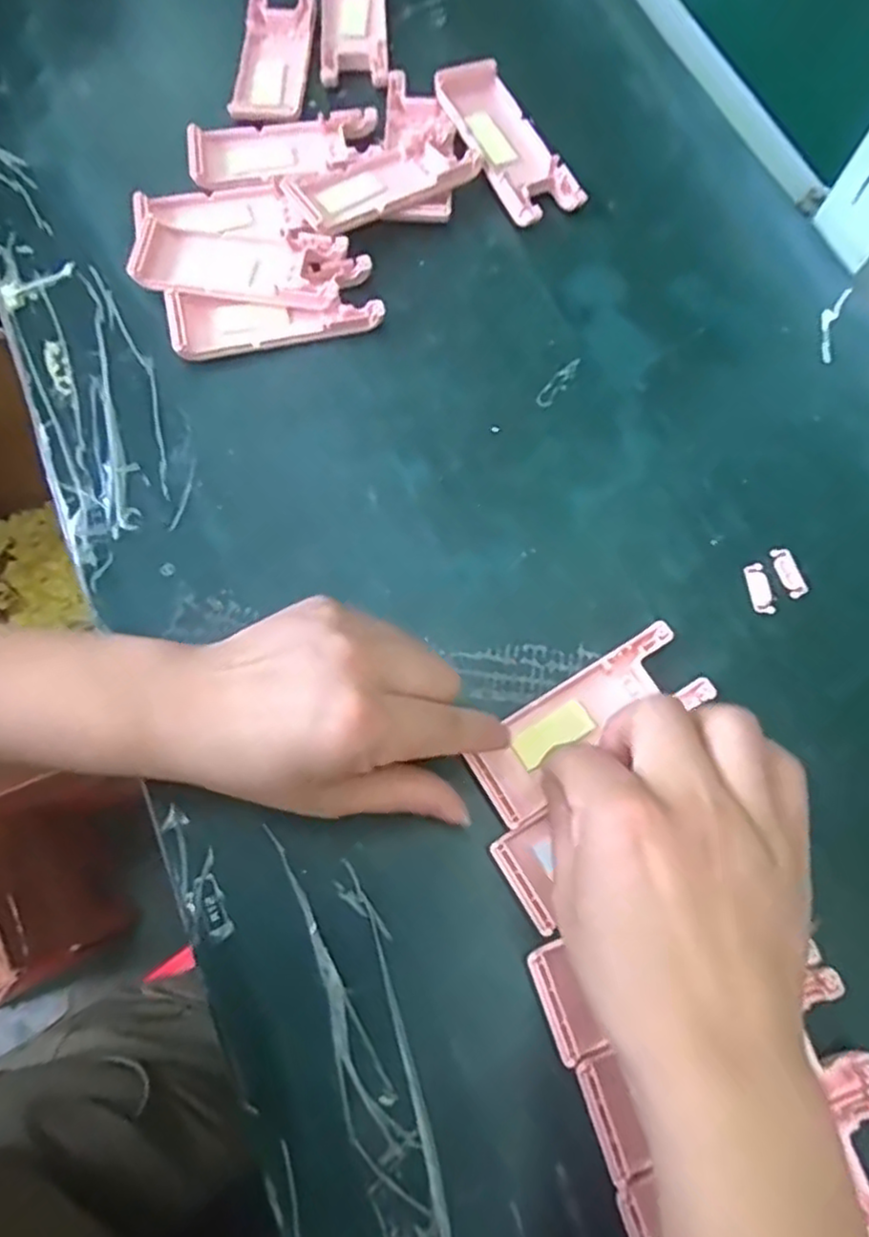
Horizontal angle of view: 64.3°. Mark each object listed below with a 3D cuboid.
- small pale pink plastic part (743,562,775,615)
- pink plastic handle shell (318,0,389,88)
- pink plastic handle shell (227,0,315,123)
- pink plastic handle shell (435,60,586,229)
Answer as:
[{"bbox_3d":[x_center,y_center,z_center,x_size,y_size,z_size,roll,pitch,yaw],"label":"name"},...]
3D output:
[{"bbox_3d":[0.149,-0.014,0.317,0.011,0.004,0.024,-8,73,-4],"label":"small pale pink plastic part"},{"bbox_3d":[-0.050,-0.364,0.422,0.040,0.009,0.108,-2,72,-3],"label":"pink plastic handle shell"},{"bbox_3d":[-0.095,-0.334,0.410,0.039,0.009,0.104,4,72,0],"label":"pink plastic handle shell"},{"bbox_3d":[0.040,-0.264,0.383,0.042,0.019,0.101,-27,75,-10],"label":"pink plastic handle shell"}]

